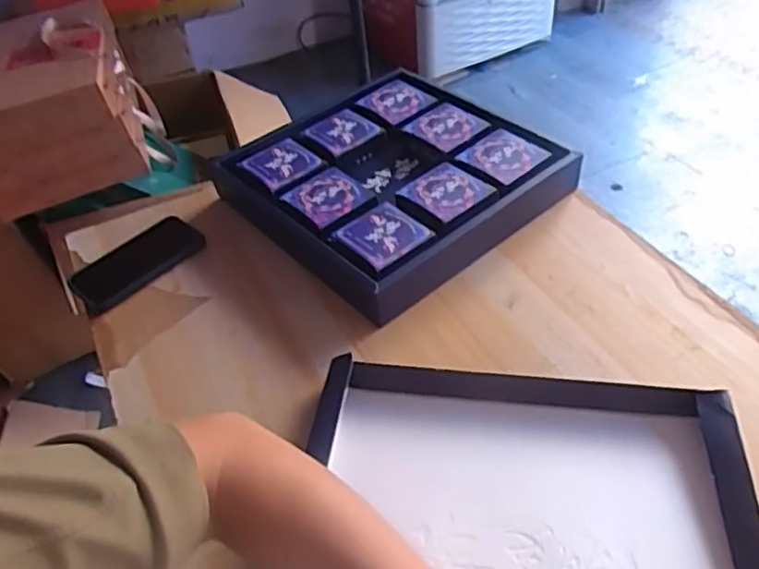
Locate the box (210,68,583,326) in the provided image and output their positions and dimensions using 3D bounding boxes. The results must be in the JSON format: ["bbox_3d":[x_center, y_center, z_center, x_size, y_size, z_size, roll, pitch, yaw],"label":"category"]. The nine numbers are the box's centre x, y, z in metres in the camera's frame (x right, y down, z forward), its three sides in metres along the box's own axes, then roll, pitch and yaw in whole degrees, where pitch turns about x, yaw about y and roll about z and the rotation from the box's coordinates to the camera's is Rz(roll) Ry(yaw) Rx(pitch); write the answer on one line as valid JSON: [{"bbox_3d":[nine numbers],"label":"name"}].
[{"bbox_3d":[0.016,-0.139,0.862,0.339,0.078,0.343,-34,51,-25],"label":"box"}]

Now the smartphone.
[{"bbox_3d":[-0.292,-0.027,0.799,0.078,0.018,0.161,31,55,31],"label":"smartphone"}]

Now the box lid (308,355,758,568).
[{"bbox_3d":[0.107,0.206,0.515,0.361,0.041,0.348,5,46,11],"label":"box lid"}]

